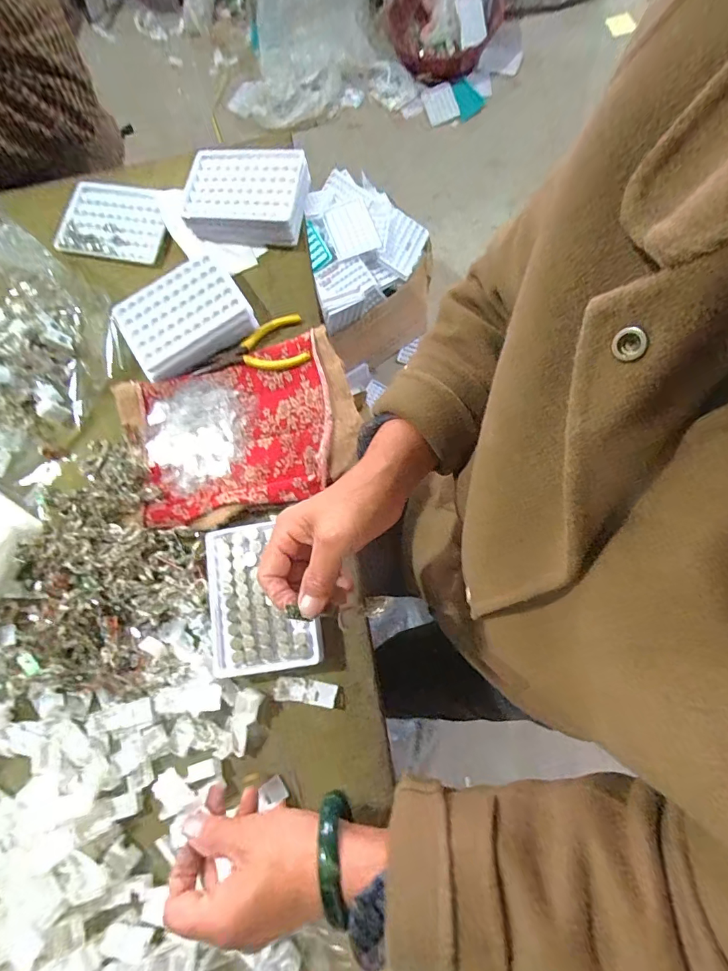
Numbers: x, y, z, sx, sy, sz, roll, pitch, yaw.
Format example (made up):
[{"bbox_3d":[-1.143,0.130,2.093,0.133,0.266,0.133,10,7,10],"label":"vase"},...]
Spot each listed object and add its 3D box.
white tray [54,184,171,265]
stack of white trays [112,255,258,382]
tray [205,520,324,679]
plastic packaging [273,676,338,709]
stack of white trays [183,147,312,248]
[{"bbox_3d":[-0.297,-0.312,0.513,0.133,0.015,0.093,9,78,6],"label":"white tray"},{"bbox_3d":[-0.190,-0.178,0.459,0.126,0.026,0.097,-32,77,-3],"label":"stack of white trays"},{"bbox_3d":[-0.096,0.102,0.403,0.099,0.023,0.130,-10,77,2],"label":"tray"},{"bbox_3d":[-0.053,0.187,0.394,0.056,0.008,0.020,5,78,5],"label":"plastic packaging"},{"bbox_3d":[-0.130,-0.326,0.486,0.137,0.038,0.098,5,78,5],"label":"stack of white trays"}]

